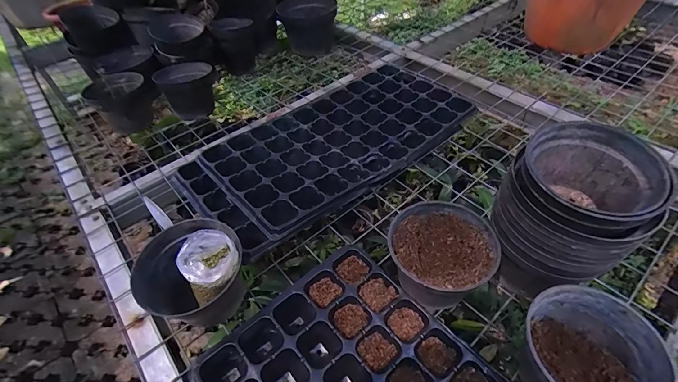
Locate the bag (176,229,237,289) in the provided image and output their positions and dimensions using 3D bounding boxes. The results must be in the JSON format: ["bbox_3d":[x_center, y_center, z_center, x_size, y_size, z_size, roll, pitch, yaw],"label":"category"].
[{"bbox_3d":[-0.155,0.081,0.408,0.062,0.042,0.053,-32,52,-23],"label":"bag"}]

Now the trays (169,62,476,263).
[{"bbox_3d":[0.005,-0.119,0.692,0.603,0.050,0.282,-35,53,-25],"label":"trays"}]

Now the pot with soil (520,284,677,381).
[{"bbox_3d":[0.251,0.181,0.367,0.124,0.095,0.122,-2,46,3],"label":"pot with soil"}]

